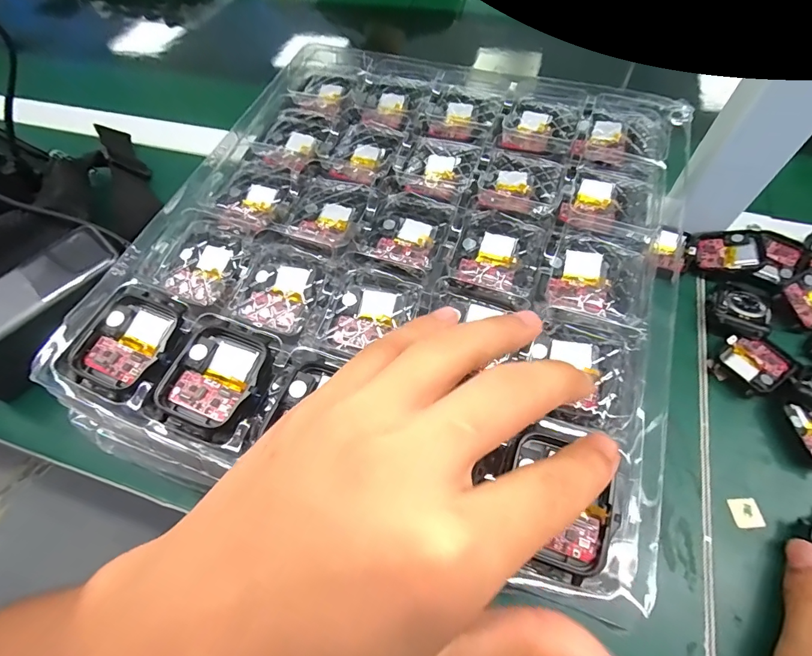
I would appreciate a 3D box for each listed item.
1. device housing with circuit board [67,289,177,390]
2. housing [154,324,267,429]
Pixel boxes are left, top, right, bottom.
[{"bbox_3d":[-0.129,0.006,0.190,0.037,0.008,0.043,20,64,14],"label":"device housing with circuit board"},{"bbox_3d":[-0.083,0.021,0.181,0.037,0.011,0.043,17,63,13],"label":"housing"}]

